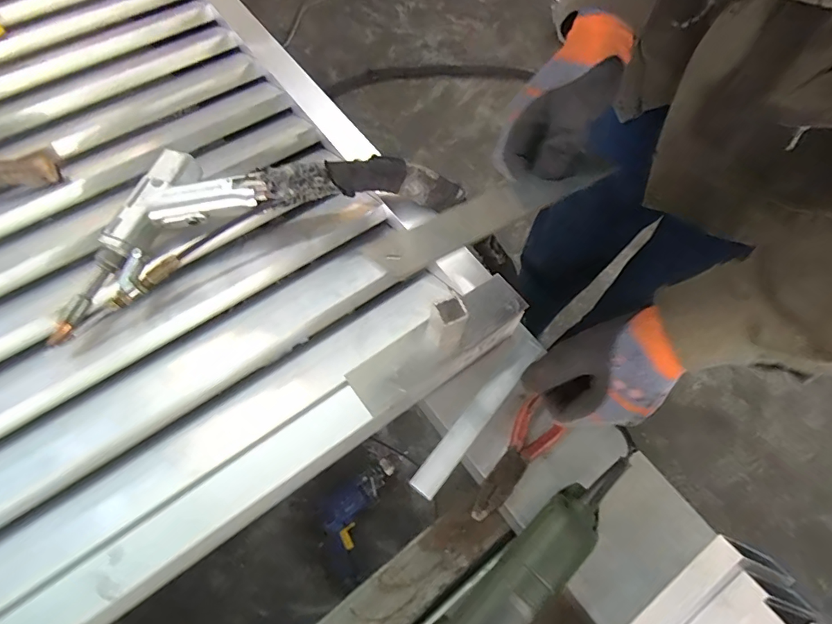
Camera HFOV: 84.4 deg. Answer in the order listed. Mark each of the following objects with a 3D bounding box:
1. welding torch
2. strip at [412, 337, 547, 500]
[{"bbox_3d":[-0.185,-0.121,0.517,0.431,0.075,0.169,-21,67,-12],"label":"welding torch"},{"bbox_3d":[0.067,0.102,0.477,0.025,0.008,0.200,37,68,15],"label":"strip"}]

